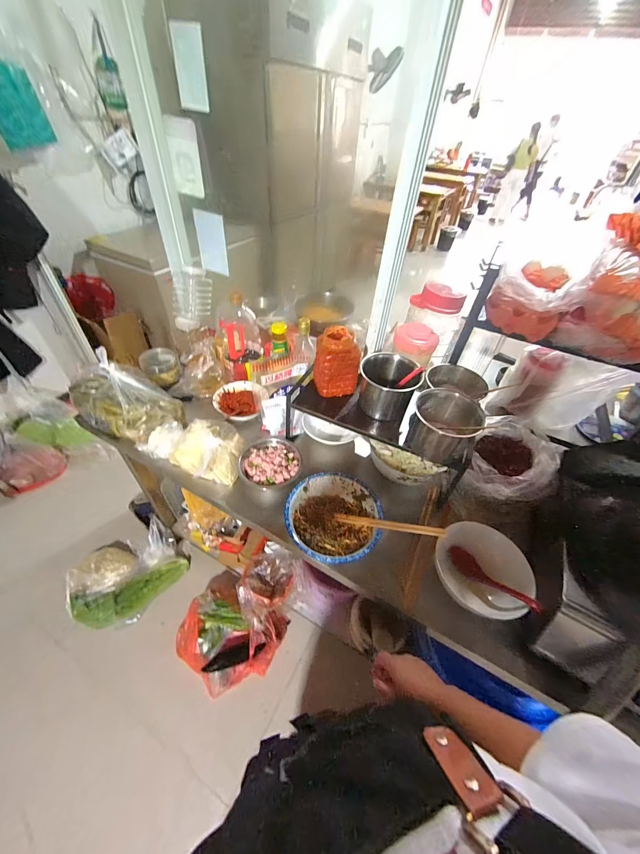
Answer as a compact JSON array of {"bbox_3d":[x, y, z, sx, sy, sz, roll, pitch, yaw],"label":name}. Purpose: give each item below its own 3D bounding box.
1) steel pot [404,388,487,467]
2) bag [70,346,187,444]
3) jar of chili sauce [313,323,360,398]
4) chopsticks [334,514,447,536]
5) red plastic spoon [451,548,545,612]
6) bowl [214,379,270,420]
[{"bbox_3d":[0.253,-0.001,0.643,0.129,0.101,0.112,18,47,13],"label":"steel pot"},{"bbox_3d":[-0.504,-0.083,0.809,0.271,0.136,0.185,29,51,22],"label":"bag"},{"bbox_3d":[0.038,-0.151,0.733,0.095,0.135,0.083,-5,46,-9],"label":"jar of chili sauce"},{"bbox_3d":[0.135,0.196,0.626,0.216,0.012,0.017,2,44,20],"label":"chopsticks"},{"bbox_3d":[0.318,0.282,0.582,0.037,0.026,0.169,-24,24,-25],"label":"red plastic spoon"},{"bbox_3d":[-0.232,-0.082,0.902,0.142,0.046,0.137,2,46,-2],"label":"bowl"}]

